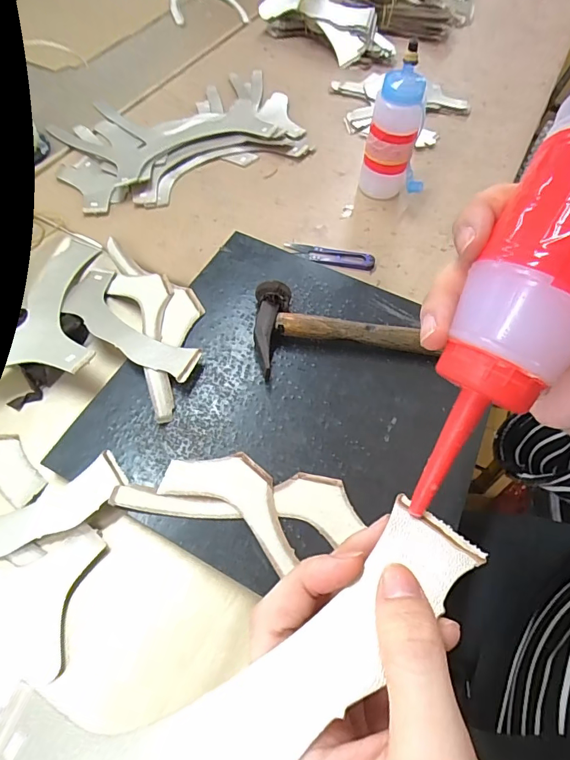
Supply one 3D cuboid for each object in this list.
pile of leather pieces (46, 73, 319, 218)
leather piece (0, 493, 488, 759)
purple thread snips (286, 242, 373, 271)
[{"bbox_3d":[-0.139,-0.337,0.599,0.325,0.017,0.213,-25,64,-18],"label":"pile of leather pieces"},{"bbox_3d":[-0.025,0.098,0.153,0.182,0.016,0.086,-42,48,-18],"label":"leather piece"},{"bbox_3d":[0.051,-0.143,0.497,0.101,0.009,0.027,11,59,2],"label":"purple thread snips"}]

